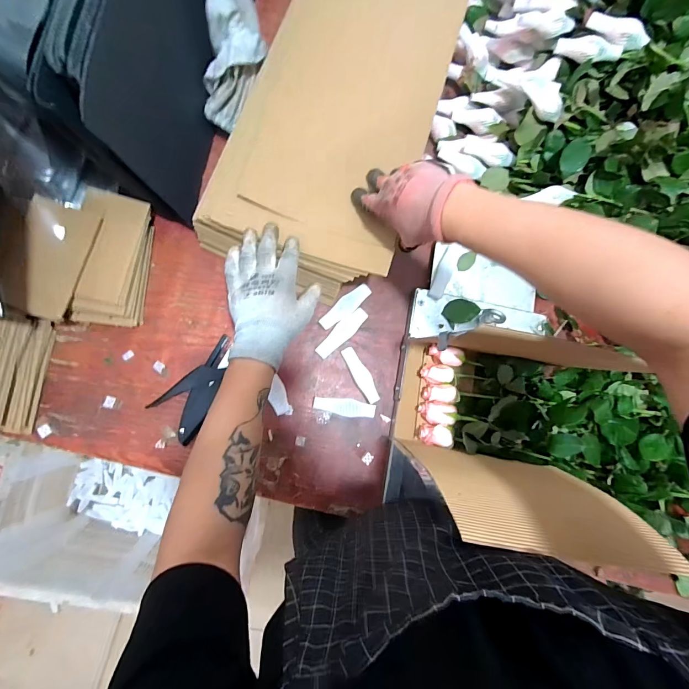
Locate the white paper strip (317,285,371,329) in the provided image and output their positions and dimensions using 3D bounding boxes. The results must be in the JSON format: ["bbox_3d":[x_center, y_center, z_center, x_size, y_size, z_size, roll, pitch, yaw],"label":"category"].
[{"bbox_3d":[0.001,-0.055,0.521,0.087,0.010,0.026,-39,90,-9],"label":"white paper strip"}]

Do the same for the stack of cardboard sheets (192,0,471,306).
[{"bbox_3d":[0.013,-0.381,0.500,0.248,0.038,0.599,19,82,-5],"label":"stack of cardboard sheets"}]

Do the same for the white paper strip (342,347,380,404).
[{"bbox_3d":[0.024,0.045,0.518,0.023,0.008,0.087,-26,88,-9],"label":"white paper strip"}]

